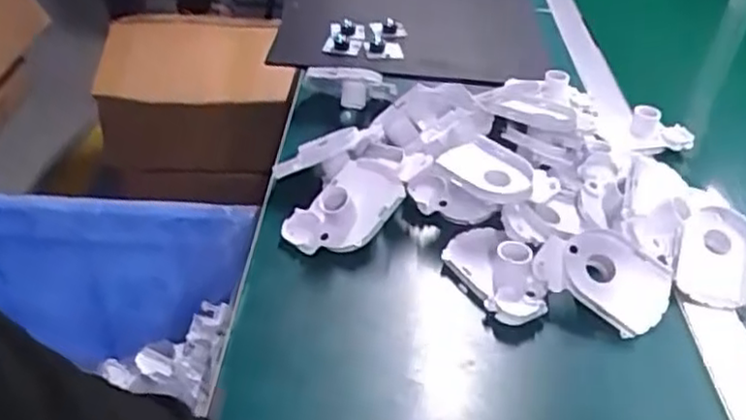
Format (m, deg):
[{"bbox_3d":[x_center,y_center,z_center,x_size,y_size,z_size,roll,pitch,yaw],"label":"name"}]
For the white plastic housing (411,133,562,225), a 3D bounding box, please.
[{"bbox_3d":[0.104,-0.022,0.626,0.117,0.048,0.073,19,39,20],"label":"white plastic housing"}]

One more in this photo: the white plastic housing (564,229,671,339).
[{"bbox_3d":[0.189,0.058,0.545,0.084,0.016,0.065,28,70,7],"label":"white plastic housing"}]

